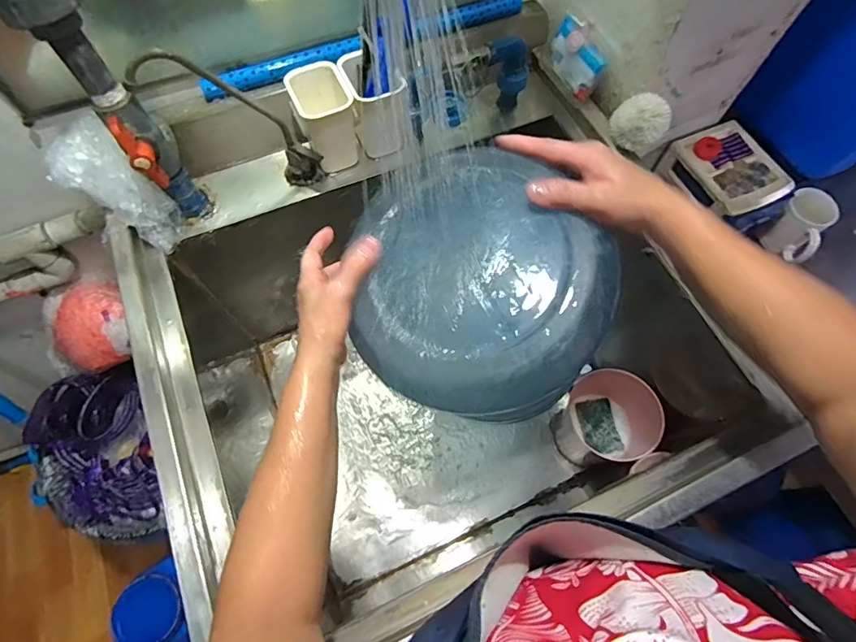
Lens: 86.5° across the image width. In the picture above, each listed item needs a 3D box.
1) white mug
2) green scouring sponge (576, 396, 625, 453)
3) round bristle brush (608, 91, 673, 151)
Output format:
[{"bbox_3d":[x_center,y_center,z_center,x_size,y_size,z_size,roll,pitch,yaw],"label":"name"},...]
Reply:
[{"bbox_3d":[0.664,-0.168,0.816,0.092,0.101,0.075,42,72,15],"label":"white mug"},{"bbox_3d":[0.304,0.185,0.803,0.066,0.011,0.090,-9,67,-5],"label":"green scouring sponge"},{"bbox_3d":[0.286,-0.269,0.618,0.070,0.056,0.046,34,71,13],"label":"round bristle brush"}]

